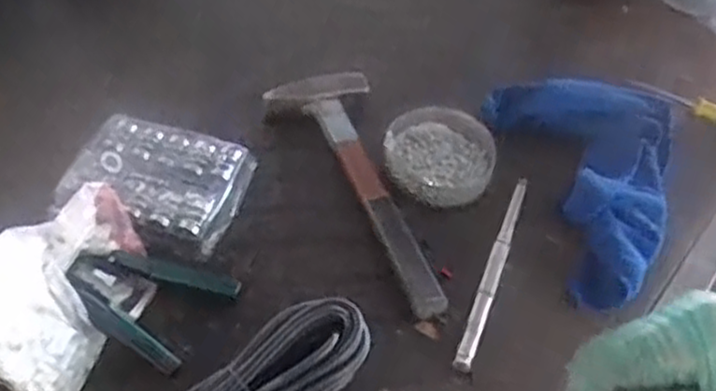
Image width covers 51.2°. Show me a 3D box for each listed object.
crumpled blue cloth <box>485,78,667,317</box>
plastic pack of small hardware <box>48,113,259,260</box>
[{"bbox_3d":[0.233,-0.017,0.815,0.218,0.065,0.288,15,46,8],"label":"crumpled blue cloth"},{"bbox_3d":[-0.207,-0.014,0.788,0.177,0.034,0.142,15,46,8],"label":"plastic pack of small hardware"}]

